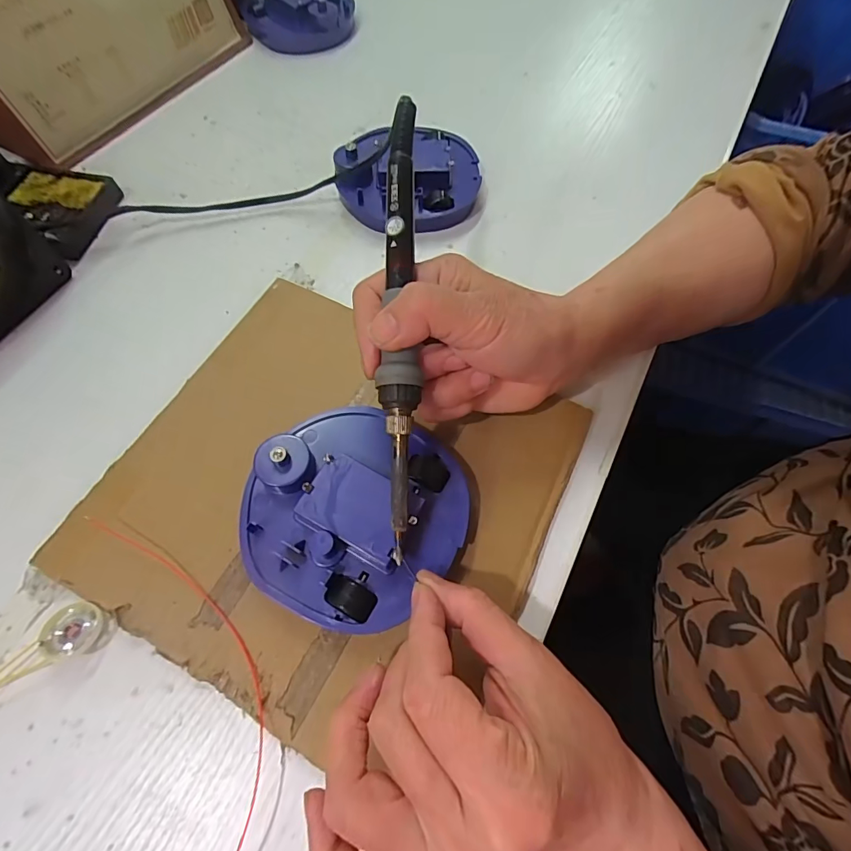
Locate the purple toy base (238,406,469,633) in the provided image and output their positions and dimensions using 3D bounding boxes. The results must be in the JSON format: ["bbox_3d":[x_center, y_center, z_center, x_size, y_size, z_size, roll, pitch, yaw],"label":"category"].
[{"bbox_3d":[-0.034,0.042,0.224,0.104,0.031,0.105,0,64,0],"label":"purple toy base"}]

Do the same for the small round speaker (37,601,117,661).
[{"bbox_3d":[-0.167,0.097,0.213,0.028,0.011,0.025,5,64,3],"label":"small round speaker"}]

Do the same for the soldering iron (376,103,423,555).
[{"bbox_3d":[-0.011,-0.048,0.206,0.018,0.013,0.209,1,85,1],"label":"soldering iron"}]

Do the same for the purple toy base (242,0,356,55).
[{"bbox_3d":[-0.133,-0.413,0.451,0.110,0.032,0.078,17,66,9],"label":"purple toy base"}]

